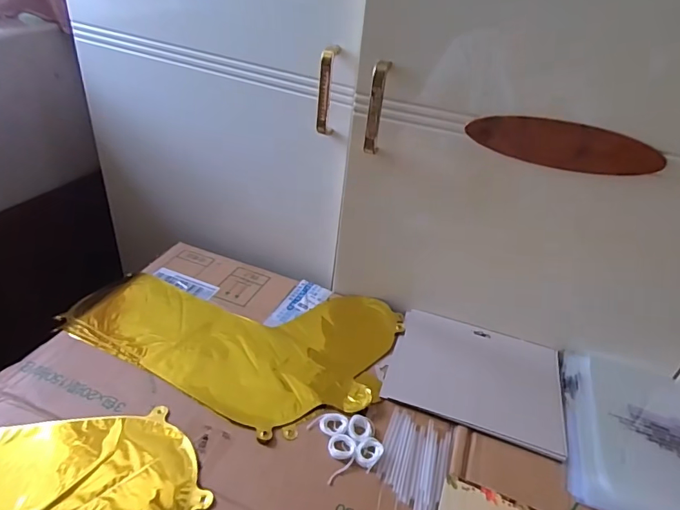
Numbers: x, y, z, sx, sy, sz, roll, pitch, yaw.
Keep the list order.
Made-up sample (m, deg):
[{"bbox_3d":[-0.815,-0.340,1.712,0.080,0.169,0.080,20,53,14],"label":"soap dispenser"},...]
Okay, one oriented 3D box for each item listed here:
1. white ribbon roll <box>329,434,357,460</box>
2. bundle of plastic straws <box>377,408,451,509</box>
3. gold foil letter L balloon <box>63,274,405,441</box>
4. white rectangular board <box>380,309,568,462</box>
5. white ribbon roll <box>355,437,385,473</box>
[{"bbox_3d":[0.002,0.192,0.465,0.027,0.004,0.025,5,34,-4],"label":"white ribbon roll"},{"bbox_3d":[0.075,0.205,0.467,0.063,0.004,0.104,15,35,11],"label":"bundle of plastic straws"},{"bbox_3d":[-0.129,0.087,0.593,0.372,0.006,0.238,18,35,15],"label":"gold foil letter L balloon"},{"bbox_3d":[0.167,0.143,0.564,0.198,0.005,0.161,16,35,12],"label":"white rectangular board"},{"bbox_3d":[0.029,0.197,0.466,0.025,0.004,0.034,29,39,28],"label":"white ribbon roll"}]

